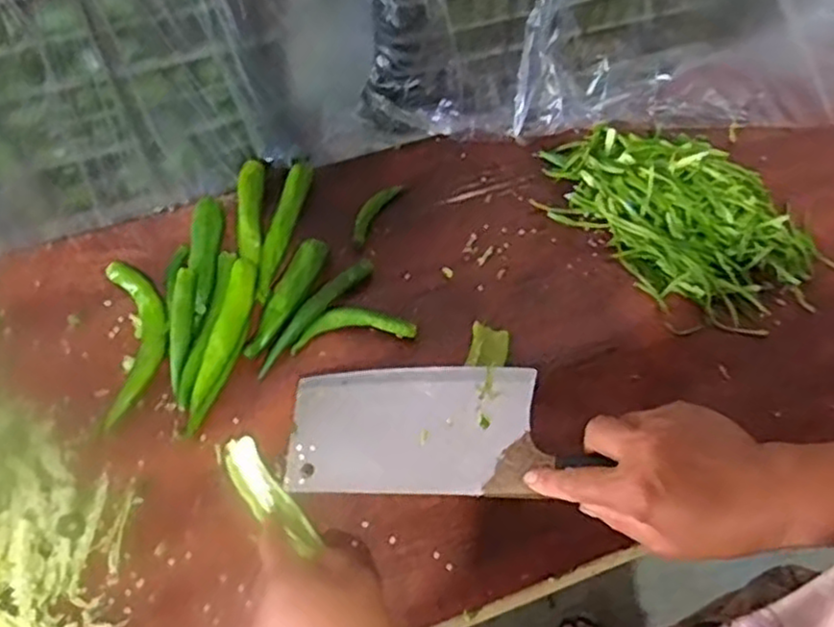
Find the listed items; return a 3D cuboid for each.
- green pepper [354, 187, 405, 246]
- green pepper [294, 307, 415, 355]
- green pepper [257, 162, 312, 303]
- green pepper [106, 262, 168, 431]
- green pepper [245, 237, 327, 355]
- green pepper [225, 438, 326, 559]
[{"bbox_3d":[-0.037,-0.090,0.622,0.017,0.014,0.066,28,66,12],"label":"green pepper"},{"bbox_3d":[-0.050,0.009,0.574,0.098,0.009,0.028,-7,63,-5],"label":"green pepper"},{"bbox_3d":[-0.114,-0.071,0.601,0.018,0.015,0.132,11,63,4],"label":"green pepper"},{"bbox_3d":[-0.215,0.019,0.553,0.045,0.024,0.131,-9,63,-6],"label":"green pepper"},{"bbox_3d":[-0.104,-0.014,0.573,0.028,0.025,0.107,22,64,10],"label":"green pepper"},{"bbox_3d":[-0.106,0.131,0.514,0.029,0.010,0.094,-40,81,-23],"label":"green pepper"}]

